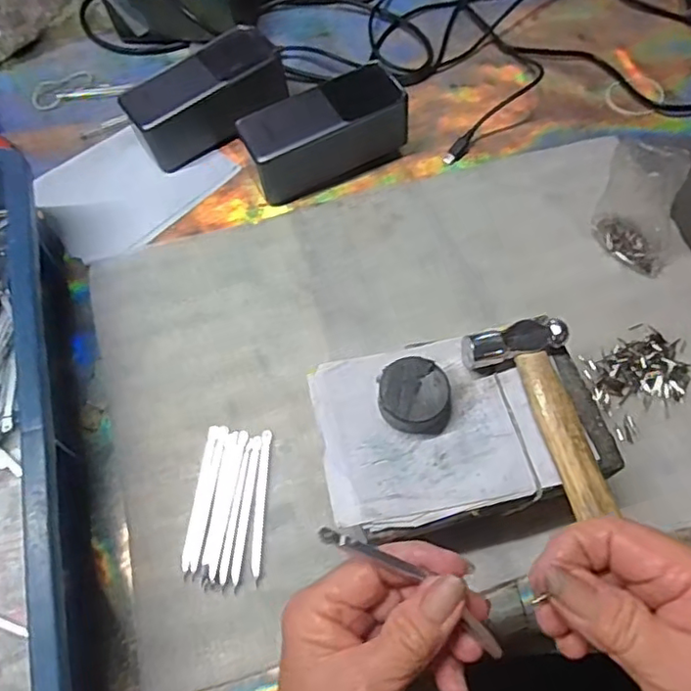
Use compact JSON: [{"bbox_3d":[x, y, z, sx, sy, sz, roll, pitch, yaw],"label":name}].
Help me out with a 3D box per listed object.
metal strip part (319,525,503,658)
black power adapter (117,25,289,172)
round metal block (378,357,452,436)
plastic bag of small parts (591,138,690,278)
[{"bbox_3d":[0.027,0.099,0.239,0.088,0.005,0.009,34,79,0],"label":"metal strip part"},{"bbox_3d":[-0.115,-0.205,0.485,0.127,0.058,0.051,-31,69,-13],"label":"black power adapter"},{"bbox_3d":[0.038,0.029,0.325,0.039,0.021,0.039,0,65,0],"label":"round metal block"},{"bbox_3d":[0.207,-0.098,0.421,0.027,0.097,0.055,-39,49,-16],"label":"plastic bag of small parts"}]

